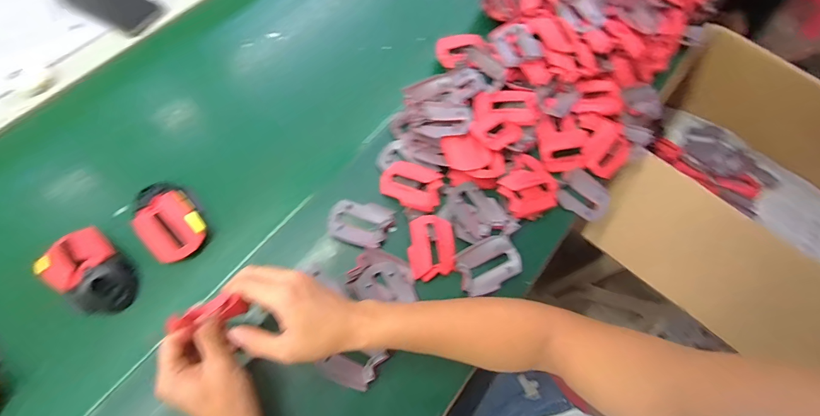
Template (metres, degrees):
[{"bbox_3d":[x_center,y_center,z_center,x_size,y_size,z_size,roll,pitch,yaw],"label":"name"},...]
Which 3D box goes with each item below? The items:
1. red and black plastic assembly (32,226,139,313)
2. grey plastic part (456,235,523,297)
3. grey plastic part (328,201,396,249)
[{"bbox_3d":[-0.382,0.074,0.438,0.125,0.042,0.064,36,71,11],"label":"red and black plastic assembly"},{"bbox_3d":[0.101,0.073,0.471,0.080,0.016,0.062,-22,71,-11],"label":"grey plastic part"},{"bbox_3d":[-0.067,0.019,0.486,0.082,0.012,0.062,19,68,5],"label":"grey plastic part"}]

